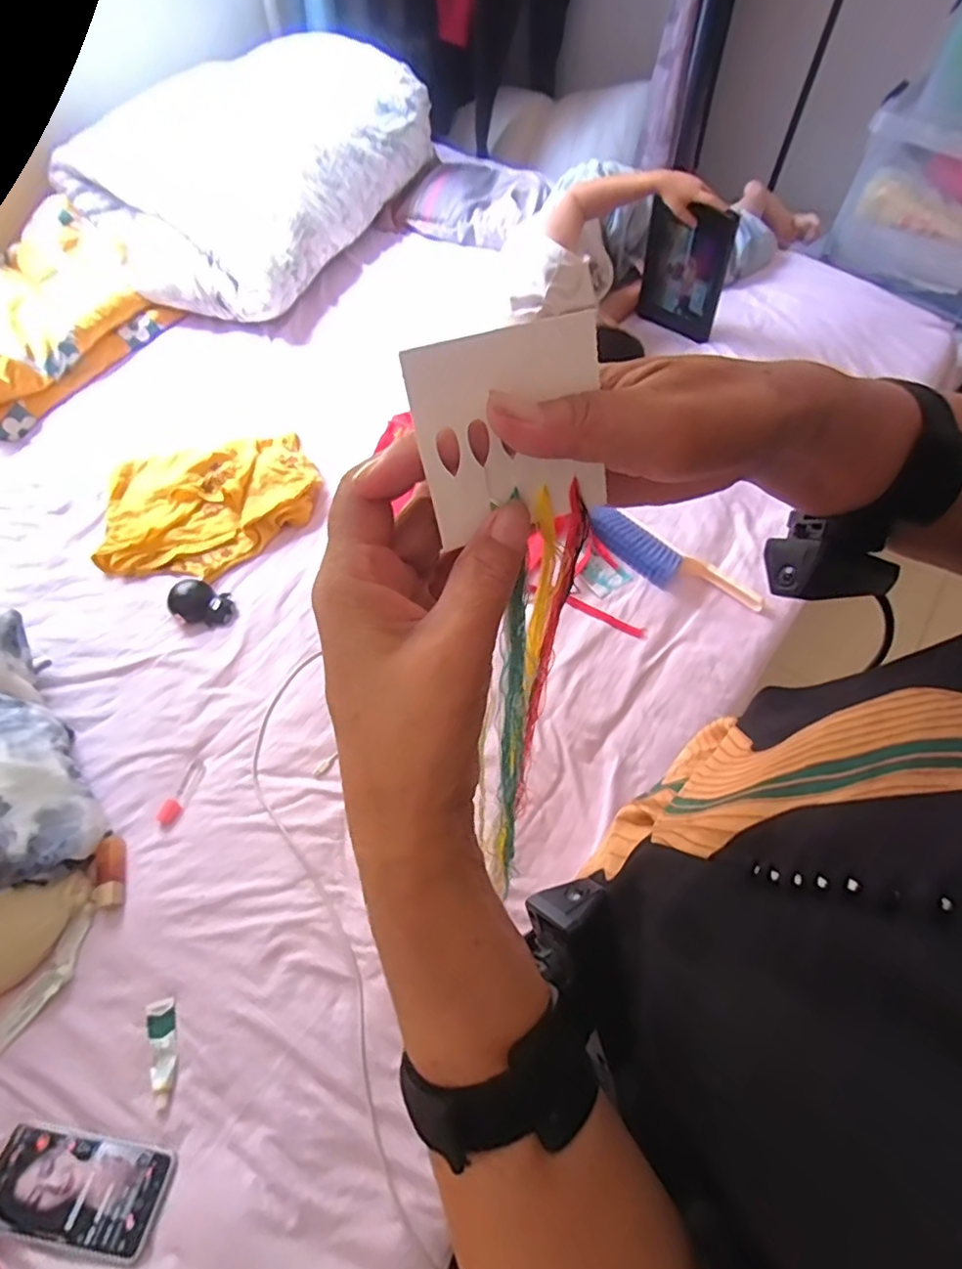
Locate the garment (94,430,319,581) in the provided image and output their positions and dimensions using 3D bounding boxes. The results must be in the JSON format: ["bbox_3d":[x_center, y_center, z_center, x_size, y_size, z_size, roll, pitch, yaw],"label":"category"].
[{"bbox_3d":[-0.440,-0.215,0.984,0.336,0.043,0.279,-10,60,-7],"label":"garment"}]

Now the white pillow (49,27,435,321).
[{"bbox_3d":[-0.547,-1.060,1.327,0.613,0.189,0.764,22,62,12],"label":"white pillow"}]

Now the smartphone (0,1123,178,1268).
[{"bbox_3d":[-0.379,0.515,0.557,0.168,0.008,0.075,9,39,4],"label":"smartphone"}]

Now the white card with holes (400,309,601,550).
[{"bbox_3d":[0.011,-0.066,0.198,0.062,0.062,0.004,-17,30,-12],"label":"white card with holes"}]

